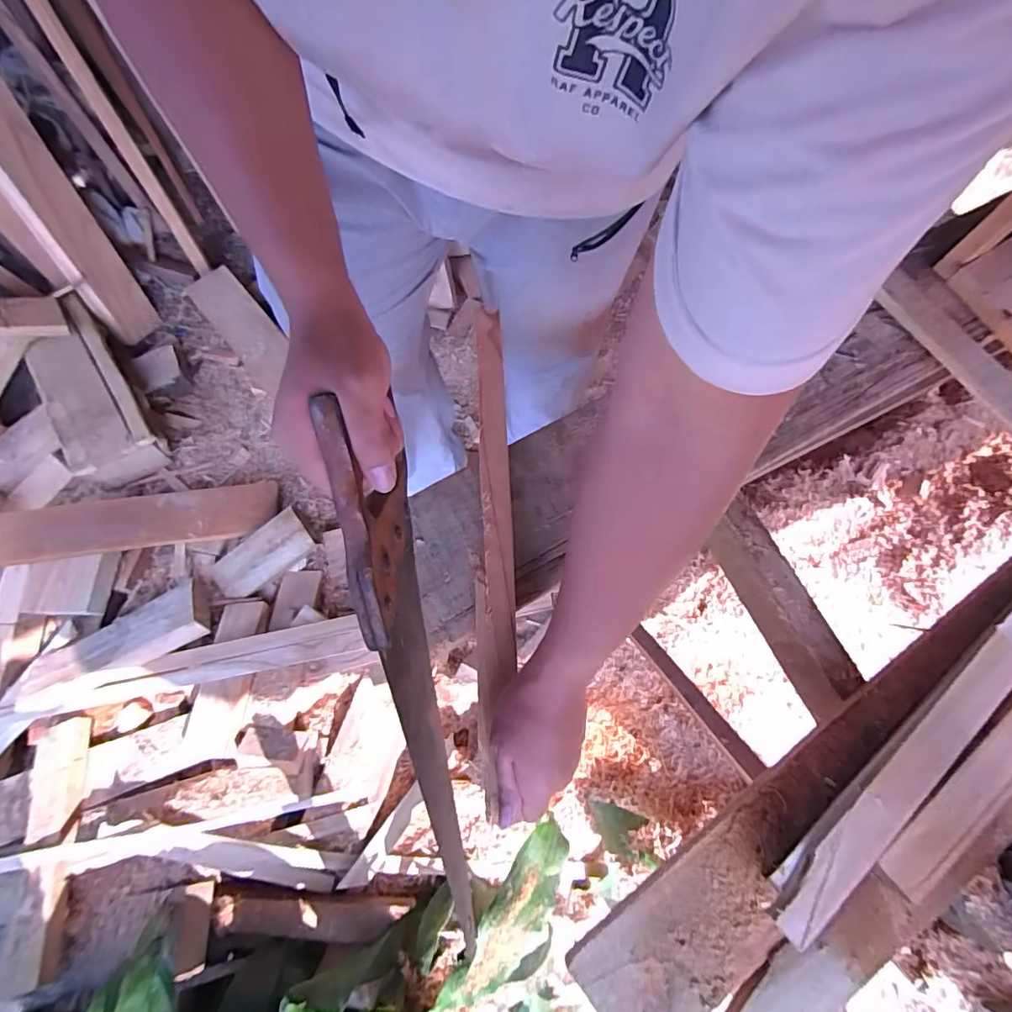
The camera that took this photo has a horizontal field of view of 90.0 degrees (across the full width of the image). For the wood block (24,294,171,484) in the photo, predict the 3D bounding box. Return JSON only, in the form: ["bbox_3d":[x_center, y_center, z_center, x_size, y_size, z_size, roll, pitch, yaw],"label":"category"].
[{"bbox_3d":[-0.981,-0.266,1.210,0.167,0.123,0.448,-32,75,-11],"label":"wood block"}]

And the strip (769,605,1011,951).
[{"bbox_3d":[0.367,0.201,0.434,0.407,0.026,0.041,-41,76,-13],"label":"strip"}]

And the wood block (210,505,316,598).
[{"bbox_3d":[-0.527,0.108,1.095,0.231,0.039,0.104,-36,75,2],"label":"wood block"}]

